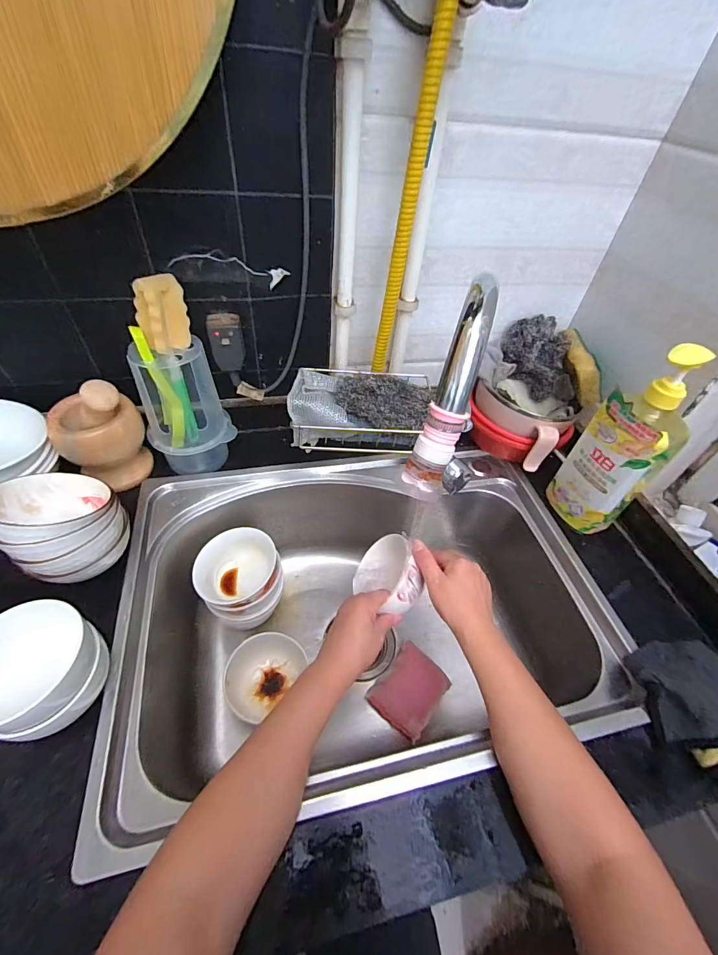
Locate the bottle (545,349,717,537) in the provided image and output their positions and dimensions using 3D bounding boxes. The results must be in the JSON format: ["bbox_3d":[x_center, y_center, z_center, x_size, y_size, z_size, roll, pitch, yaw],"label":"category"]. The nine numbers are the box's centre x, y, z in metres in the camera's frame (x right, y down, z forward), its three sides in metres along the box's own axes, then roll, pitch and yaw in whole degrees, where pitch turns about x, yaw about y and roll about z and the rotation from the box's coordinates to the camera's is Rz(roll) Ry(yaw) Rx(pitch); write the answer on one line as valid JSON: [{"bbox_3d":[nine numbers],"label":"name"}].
[{"bbox_3d":[0.334,-0.035,0.498,0.054,0.258,0.096,-22,54,-23],"label":"bottle"}]

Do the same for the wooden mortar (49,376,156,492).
[{"bbox_3d":[-0.348,-0.063,0.526,0.106,0.151,0.097,-29,57,-27],"label":"wooden mortar"}]

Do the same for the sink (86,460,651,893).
[{"bbox_3d":[0.001,0.187,0.581,0.569,0.224,0.431,-7,50,-12],"label":"sink"}]

